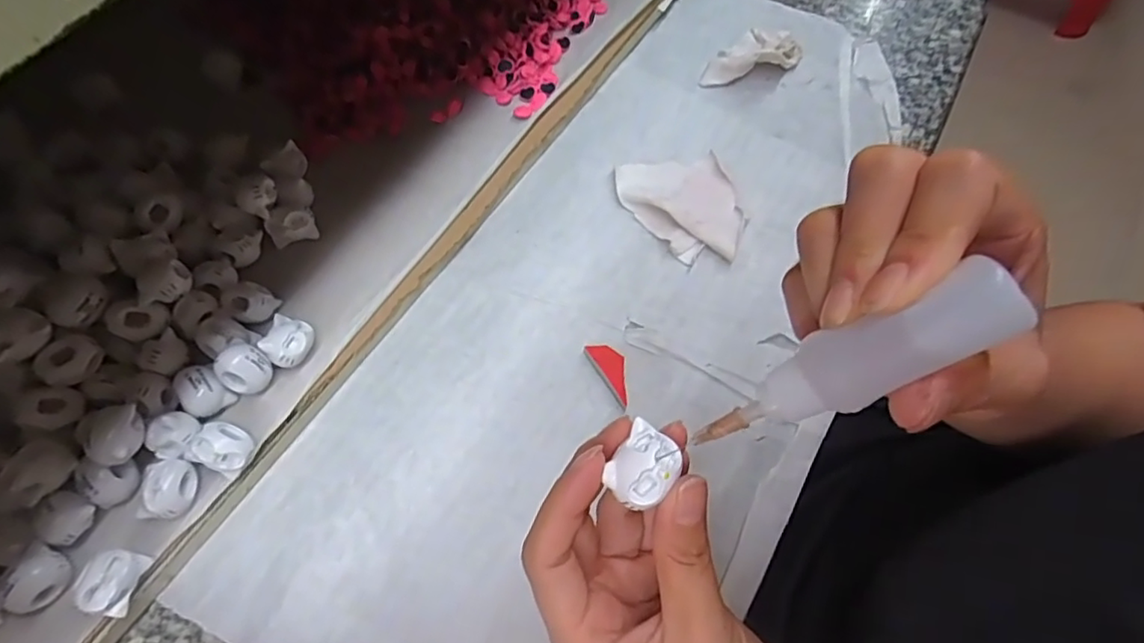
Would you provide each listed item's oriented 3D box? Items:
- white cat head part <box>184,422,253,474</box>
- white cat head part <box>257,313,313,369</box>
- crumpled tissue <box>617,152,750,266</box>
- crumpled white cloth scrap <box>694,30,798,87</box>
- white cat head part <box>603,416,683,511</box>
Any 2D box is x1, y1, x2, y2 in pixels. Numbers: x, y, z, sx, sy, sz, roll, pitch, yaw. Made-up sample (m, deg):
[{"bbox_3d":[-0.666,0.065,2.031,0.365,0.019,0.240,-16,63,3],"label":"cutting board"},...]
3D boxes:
[{"bbox_3d":[-0.164,0.057,0.277,0.026,0.015,0.020,19,68,10],"label":"white cat head part"},{"bbox_3d":[-0.144,0.011,0.304,0.022,0.020,0.026,14,67,8],"label":"white cat head part"},{"bbox_3d":[0.067,-0.072,0.369,0.070,0.011,0.076,-9,66,-2],"label":"crumpled tissue"},{"bbox_3d":[0.120,-0.183,0.410,0.071,0.024,0.030,-20,67,-7],"label":"crumpled white cloth scrap"},{"bbox_3d":[0.024,0.045,0.189,0.019,0.007,0.025,32,71,15],"label":"white cat head part"}]

